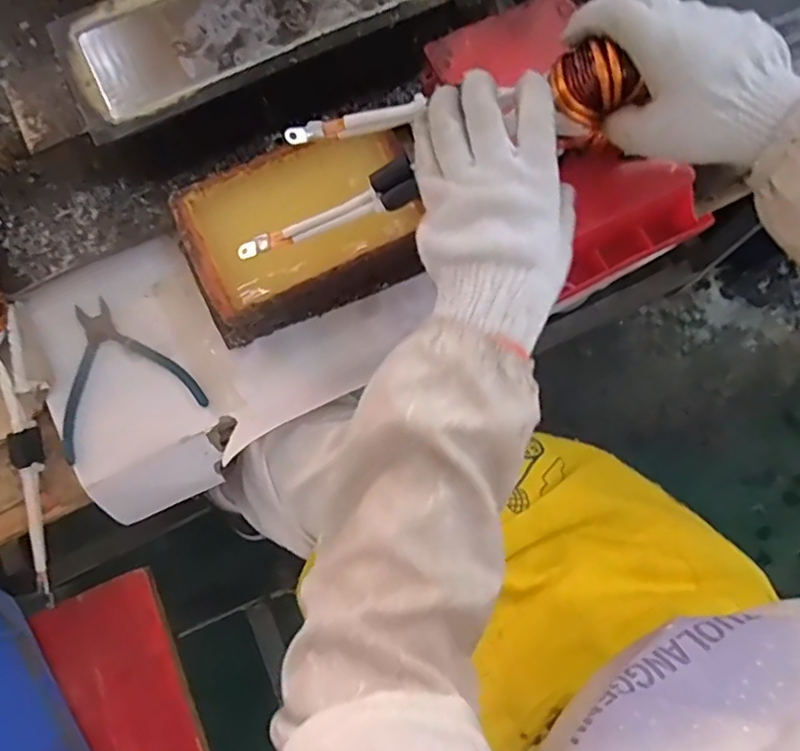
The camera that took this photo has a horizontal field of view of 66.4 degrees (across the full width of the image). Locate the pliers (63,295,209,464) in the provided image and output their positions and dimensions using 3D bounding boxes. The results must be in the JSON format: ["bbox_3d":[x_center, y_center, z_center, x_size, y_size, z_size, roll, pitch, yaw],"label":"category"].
[{"bbox_3d":[-0.257,-0.008,0.550,0.125,0.005,0.134,-25,77,-5],"label":"pliers"}]

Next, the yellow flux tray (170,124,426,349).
[{"bbox_3d":[-0.082,-0.127,0.546,0.210,0.068,0.142,-22,76,-5],"label":"yellow flux tray"}]

